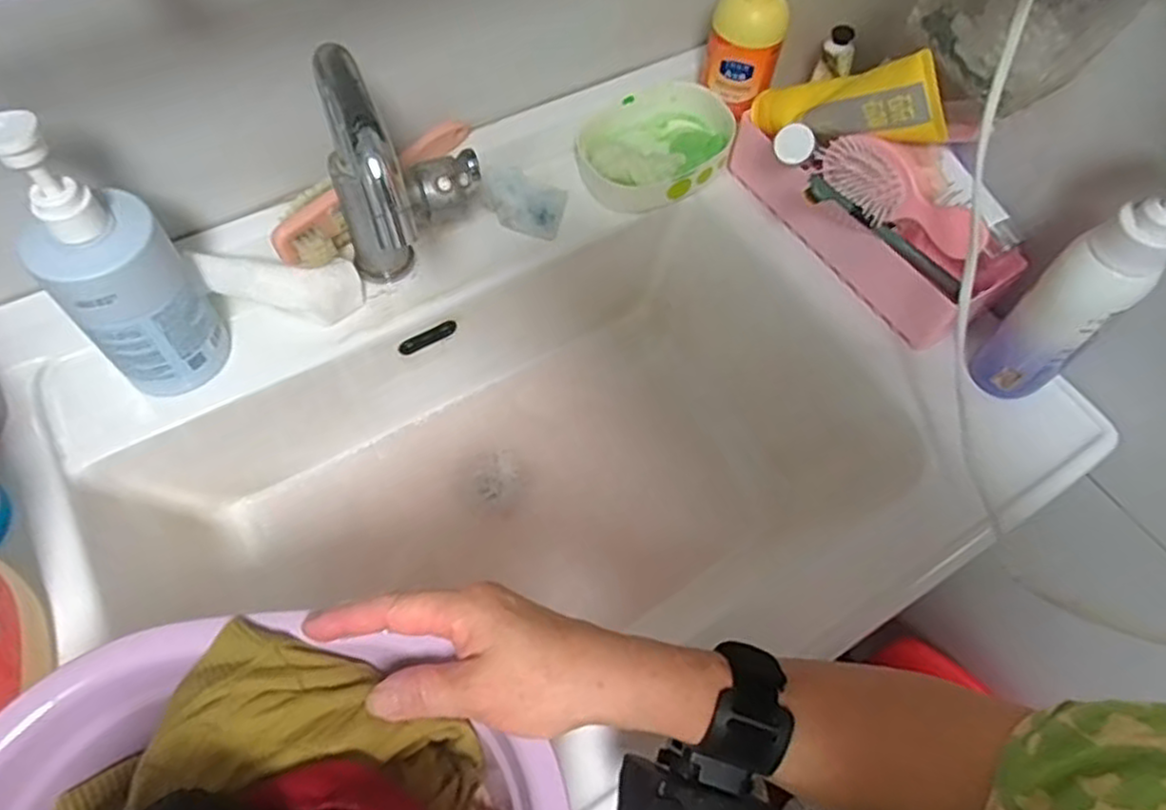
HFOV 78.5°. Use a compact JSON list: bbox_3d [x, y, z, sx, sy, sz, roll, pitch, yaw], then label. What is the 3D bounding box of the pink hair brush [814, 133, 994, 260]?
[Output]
[{"bbox_3d":[0.221,-0.148,0.500,0.028,0.039,0.131,-34,67,-21],"label":"pink hair brush"}]

